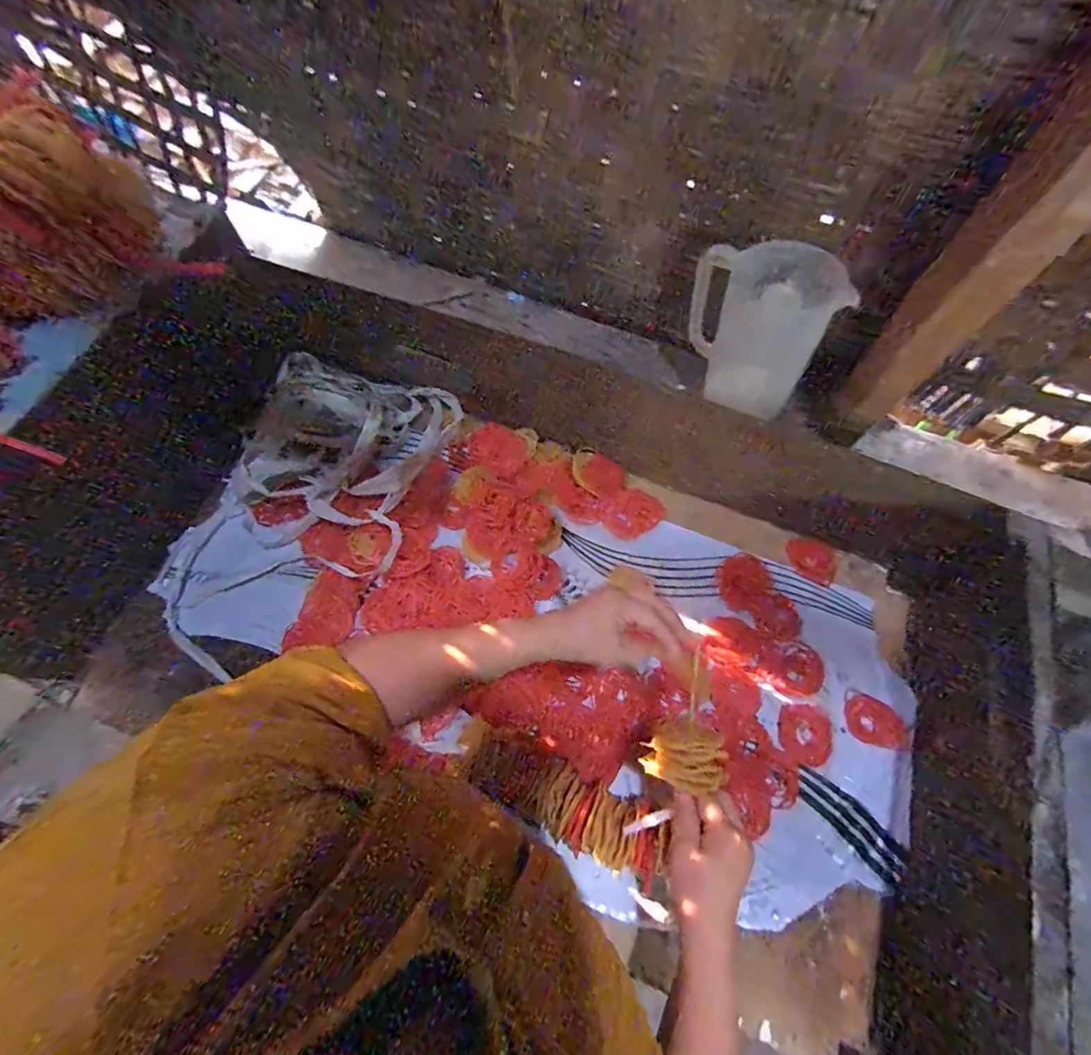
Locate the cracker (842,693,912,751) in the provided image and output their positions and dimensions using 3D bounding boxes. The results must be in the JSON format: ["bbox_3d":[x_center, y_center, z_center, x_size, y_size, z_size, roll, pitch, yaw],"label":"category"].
[{"bbox_3d":[0.389,0.228,0.586,0.065,0.005,0.053,9,64,13],"label":"cracker"}]

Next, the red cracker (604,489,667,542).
[{"bbox_3d":[0.122,-0.017,0.687,0.063,0.006,0.074,40,84,6],"label":"red cracker"}]

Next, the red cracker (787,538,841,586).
[{"bbox_3d":[0.358,0.043,0.668,0.066,0.005,0.050,25,107,18],"label":"red cracker"}]

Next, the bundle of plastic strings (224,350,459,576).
[{"bbox_3d":[-0.270,-0.104,0.667,0.256,0.080,0.293,18,65,5],"label":"bundle of plastic strings"}]

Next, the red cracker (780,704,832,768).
[{"bbox_3d":[0.305,0.241,0.581,0.059,0.004,0.066,7,65,1],"label":"red cracker"}]

